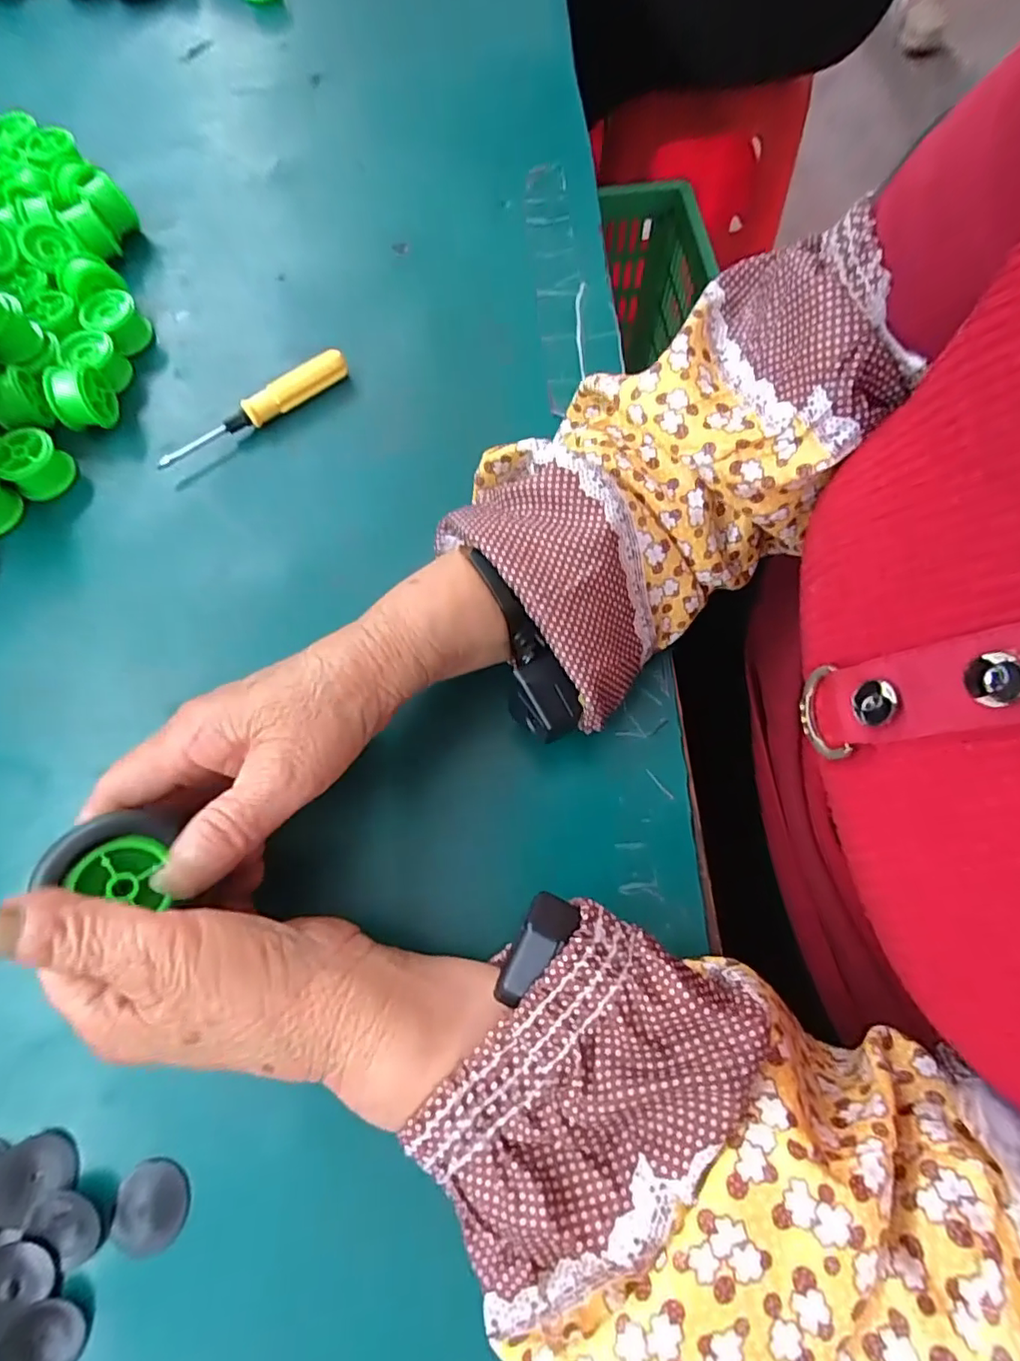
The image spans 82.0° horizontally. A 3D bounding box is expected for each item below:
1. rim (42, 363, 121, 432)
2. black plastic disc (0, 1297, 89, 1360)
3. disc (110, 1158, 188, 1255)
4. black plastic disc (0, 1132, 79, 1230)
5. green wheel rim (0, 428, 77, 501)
[{"bbox_3d":[-0.253,-0.167,0.349,0.029,0.037,0.033,-11,69,-2],"label":"rim"},{"bbox_3d":[-0.166,0.236,0.207,0.024,0.006,0.028,37,75,15],"label":"black plastic disc"},{"bbox_3d":[-0.135,0.198,0.220,0.028,0.005,0.027,-1,69,2],"label":"disc"},{"bbox_3d":[-0.183,0.190,0.223,0.031,0.005,0.026,-11,69,-2],"label":"black plastic disc"},{"bbox_3d":[-0.275,-0.125,0.340,0.038,0.029,0.033,36,75,15],"label":"green wheel rim"}]

